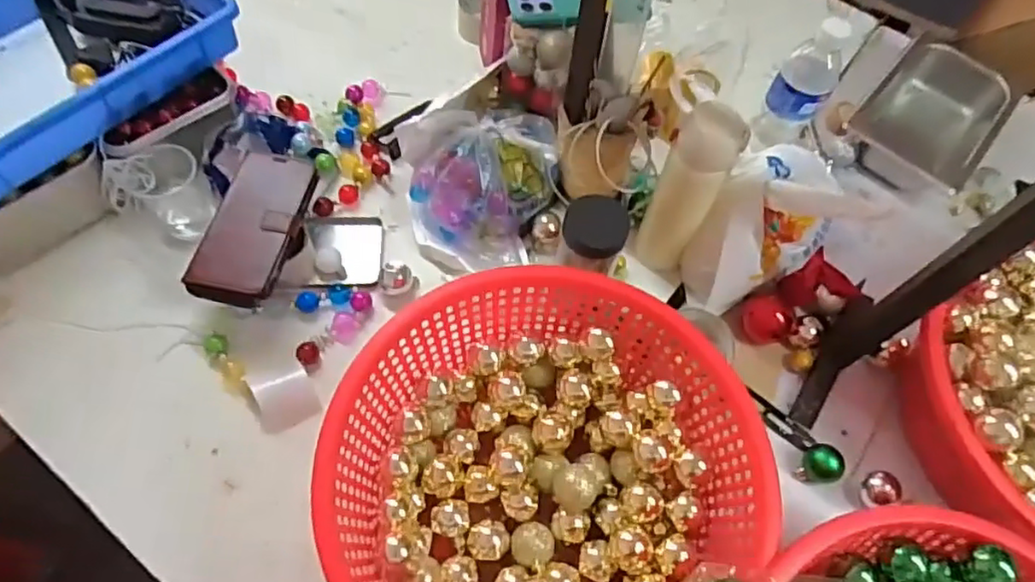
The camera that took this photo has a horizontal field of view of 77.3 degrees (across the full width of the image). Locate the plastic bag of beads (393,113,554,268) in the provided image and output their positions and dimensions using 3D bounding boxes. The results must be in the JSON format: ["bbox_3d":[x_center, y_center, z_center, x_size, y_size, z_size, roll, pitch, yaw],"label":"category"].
[{"bbox_3d":[-0.044,-0.144,0.774,0.181,0.101,0.208,-5,62,-7],"label":"plastic bag of beads"}]

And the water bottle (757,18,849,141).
[{"bbox_3d":[0.325,-0.220,0.768,0.063,0.219,0.058,30,63,12],"label":"water bottle"}]

